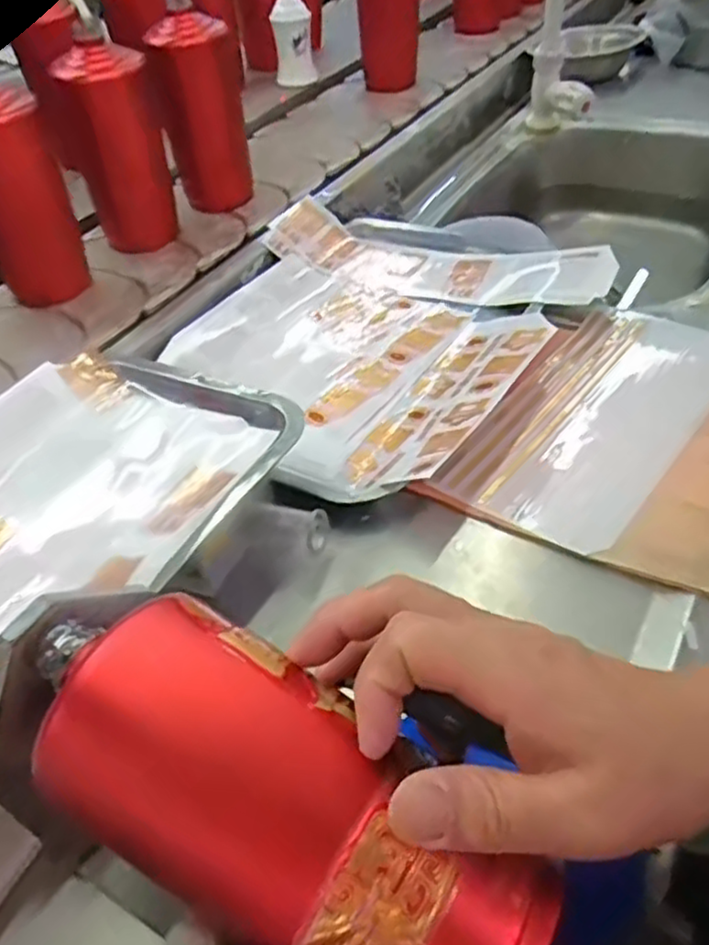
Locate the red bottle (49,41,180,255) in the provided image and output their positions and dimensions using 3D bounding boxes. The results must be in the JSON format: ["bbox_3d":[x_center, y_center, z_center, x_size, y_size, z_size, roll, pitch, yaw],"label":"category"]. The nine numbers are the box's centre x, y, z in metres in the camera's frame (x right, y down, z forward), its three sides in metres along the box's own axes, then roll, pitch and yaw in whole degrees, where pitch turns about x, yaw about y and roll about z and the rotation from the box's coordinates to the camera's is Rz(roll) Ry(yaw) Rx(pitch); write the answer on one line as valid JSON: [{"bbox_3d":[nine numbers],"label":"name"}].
[{"bbox_3d":[-0.221,-0.308,0.684,0.067,0.169,0.061,15,49,18],"label":"red bottle"}]

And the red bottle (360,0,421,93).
[{"bbox_3d":[0.045,-0.621,0.966,0.074,0.167,0.069,-8,44,-2],"label":"red bottle"}]

